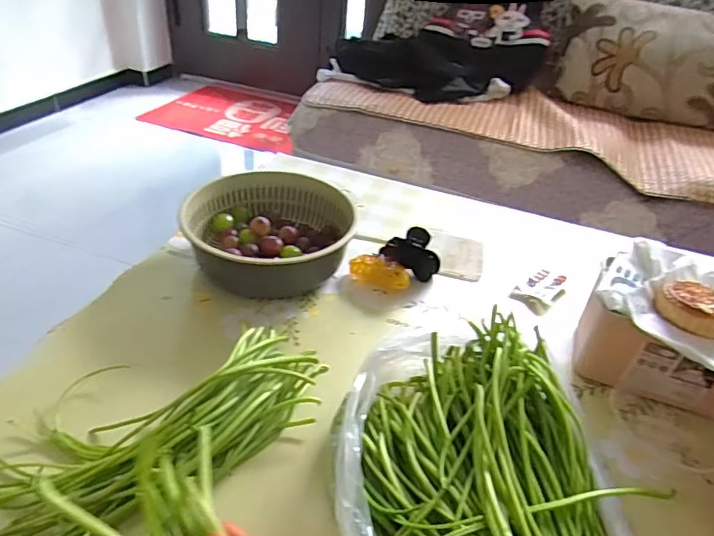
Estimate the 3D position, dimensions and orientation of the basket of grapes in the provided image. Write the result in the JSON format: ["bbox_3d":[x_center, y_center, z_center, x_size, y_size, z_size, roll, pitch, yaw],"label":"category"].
[{"bbox_3d":[-0.118,-0.054,0.703,0.208,0.072,0.207,-2,37,-11],"label":"basket of grapes"}]

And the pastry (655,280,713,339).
[{"bbox_3d":[0.331,0.039,0.509,0.060,0.021,0.070,14,37,11],"label":"pastry"}]

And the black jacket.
[{"bbox_3d":[0.229,-0.632,1.588,0.607,0.121,0.345,19,38,18],"label":"black jacket"}]

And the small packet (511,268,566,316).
[{"bbox_3d":[0.247,0.033,0.704,0.084,0.021,0.048,-27,47,-37],"label":"small packet"}]

